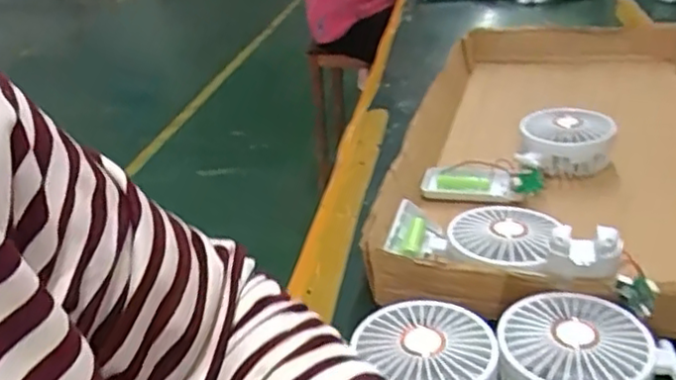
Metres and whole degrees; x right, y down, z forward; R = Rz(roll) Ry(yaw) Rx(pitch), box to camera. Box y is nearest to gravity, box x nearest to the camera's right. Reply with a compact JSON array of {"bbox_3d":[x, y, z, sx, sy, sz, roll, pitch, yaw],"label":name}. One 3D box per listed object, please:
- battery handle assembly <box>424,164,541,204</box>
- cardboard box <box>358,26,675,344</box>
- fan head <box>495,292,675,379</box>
[{"bbox_3d":[0.129,-0.008,0.620,0.107,0.026,0.039,10,31,24],"label":"battery handle assembly"},{"bbox_3d":[0.227,-0.047,0.665,0.298,0.103,0.591,5,29,16],"label":"cardboard box"},{"bbox_3d":[0.143,0.105,0.403,0.085,0.051,0.083,-3,28,2],"label":"fan head"}]

